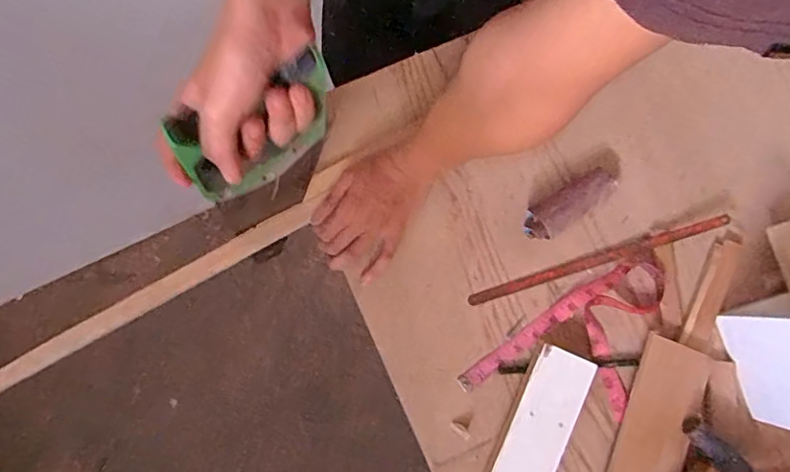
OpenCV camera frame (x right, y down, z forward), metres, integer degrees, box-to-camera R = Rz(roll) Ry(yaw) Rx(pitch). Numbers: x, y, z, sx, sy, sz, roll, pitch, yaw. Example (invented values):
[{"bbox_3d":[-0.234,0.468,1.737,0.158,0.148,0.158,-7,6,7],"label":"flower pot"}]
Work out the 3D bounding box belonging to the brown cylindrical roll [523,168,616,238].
[{"bbox_3d":[0.197,-0.035,0.620,0.112,0.032,0.042,-34,85,-8],"label":"brown cylindrical roll"}]

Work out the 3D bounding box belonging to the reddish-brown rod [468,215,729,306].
[{"bbox_3d":[0.234,0.027,0.623,0.311,0.013,0.018,-17,78,-3],"label":"reddish-brown rod"}]

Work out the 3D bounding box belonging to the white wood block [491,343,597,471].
[{"bbox_3d":[0.154,0.215,0.581,0.062,0.015,0.188,25,79,6],"label":"white wood block"}]

